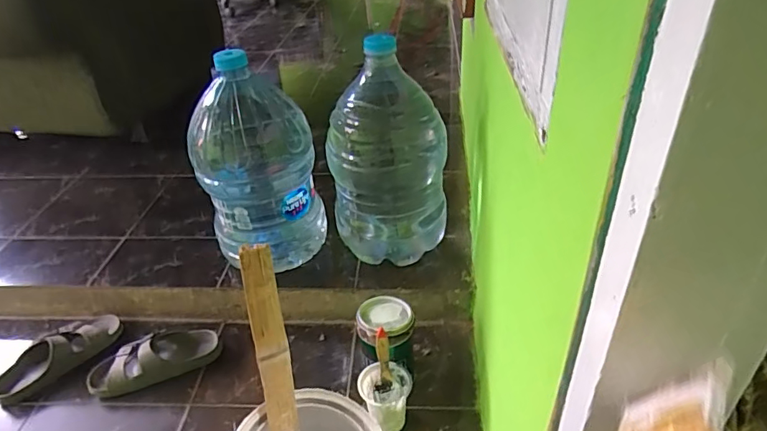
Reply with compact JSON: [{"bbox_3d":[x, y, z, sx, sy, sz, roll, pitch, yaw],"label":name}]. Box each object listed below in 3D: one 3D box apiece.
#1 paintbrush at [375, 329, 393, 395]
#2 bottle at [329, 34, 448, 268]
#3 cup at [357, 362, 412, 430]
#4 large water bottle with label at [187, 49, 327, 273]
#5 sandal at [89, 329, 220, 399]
[{"bbox_3d":[-0.002,0.247,0.848,0.029,0.113,0.016,-4,10,-5],"label":"paintbrush"},{"bbox_3d":[0.012,-0.100,1.020,0.175,0.442,0.200,-30,42,-32],"label":"bottle"},{"bbox_3d":[0.004,0.327,0.872,0.089,0.101,0.080,-5,35,-6],"label":"cup"},{"bbox_3d":[-0.269,-0.120,1.063,0.249,0.413,0.247,-10,35,-9],"label":"large water bottle with label"},{"bbox_3d":[-0.465,0.287,1.005,0.247,0.059,0.106,-18,39,-23],"label":"sandal"}]

